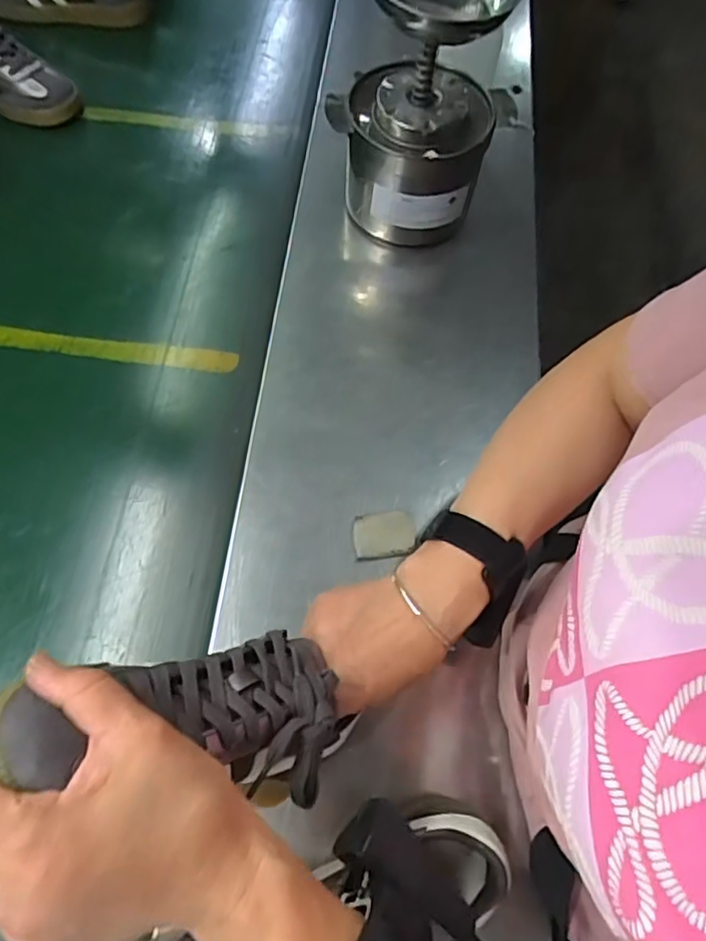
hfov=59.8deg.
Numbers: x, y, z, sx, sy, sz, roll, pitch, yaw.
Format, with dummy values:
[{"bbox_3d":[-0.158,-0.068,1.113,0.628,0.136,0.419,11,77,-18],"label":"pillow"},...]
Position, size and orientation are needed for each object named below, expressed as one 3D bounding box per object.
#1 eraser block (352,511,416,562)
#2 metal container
[{"bbox_3d":[0.026,0.055,0.525,0.053,0.013,0.041,-6,67,-5],"label":"eraser block"},{"bbox_3d":[0.060,-0.339,0.641,0.145,0.121,0.136,10,67,2],"label":"metal container"}]

